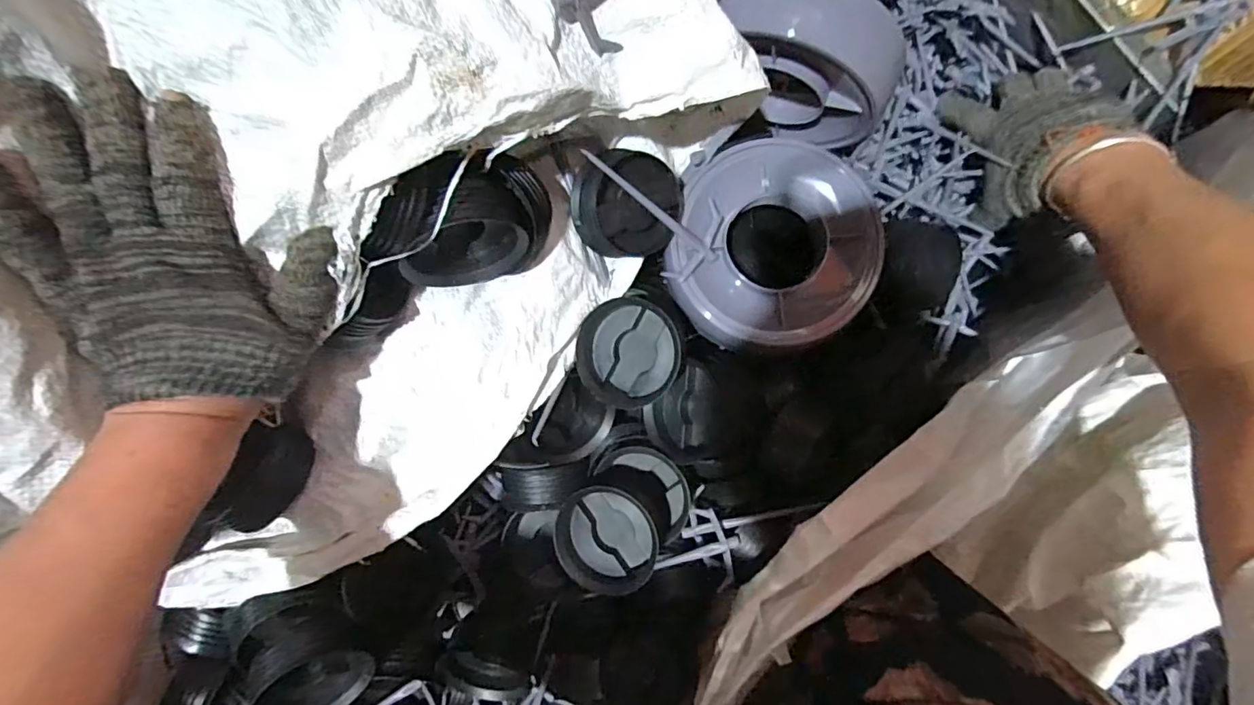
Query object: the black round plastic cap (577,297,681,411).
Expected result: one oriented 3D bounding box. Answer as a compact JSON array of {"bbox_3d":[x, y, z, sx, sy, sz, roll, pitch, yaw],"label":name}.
[{"bbox_3d":[0.002,0.002,0.389,0.072,0.038,0.076,0,90,-3],"label":"black round plastic cap"}]

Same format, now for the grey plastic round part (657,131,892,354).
[{"bbox_3d":[0.104,-0.080,0.395,0.149,0.038,0.145,0,90,-3],"label":"grey plastic round part"}]

